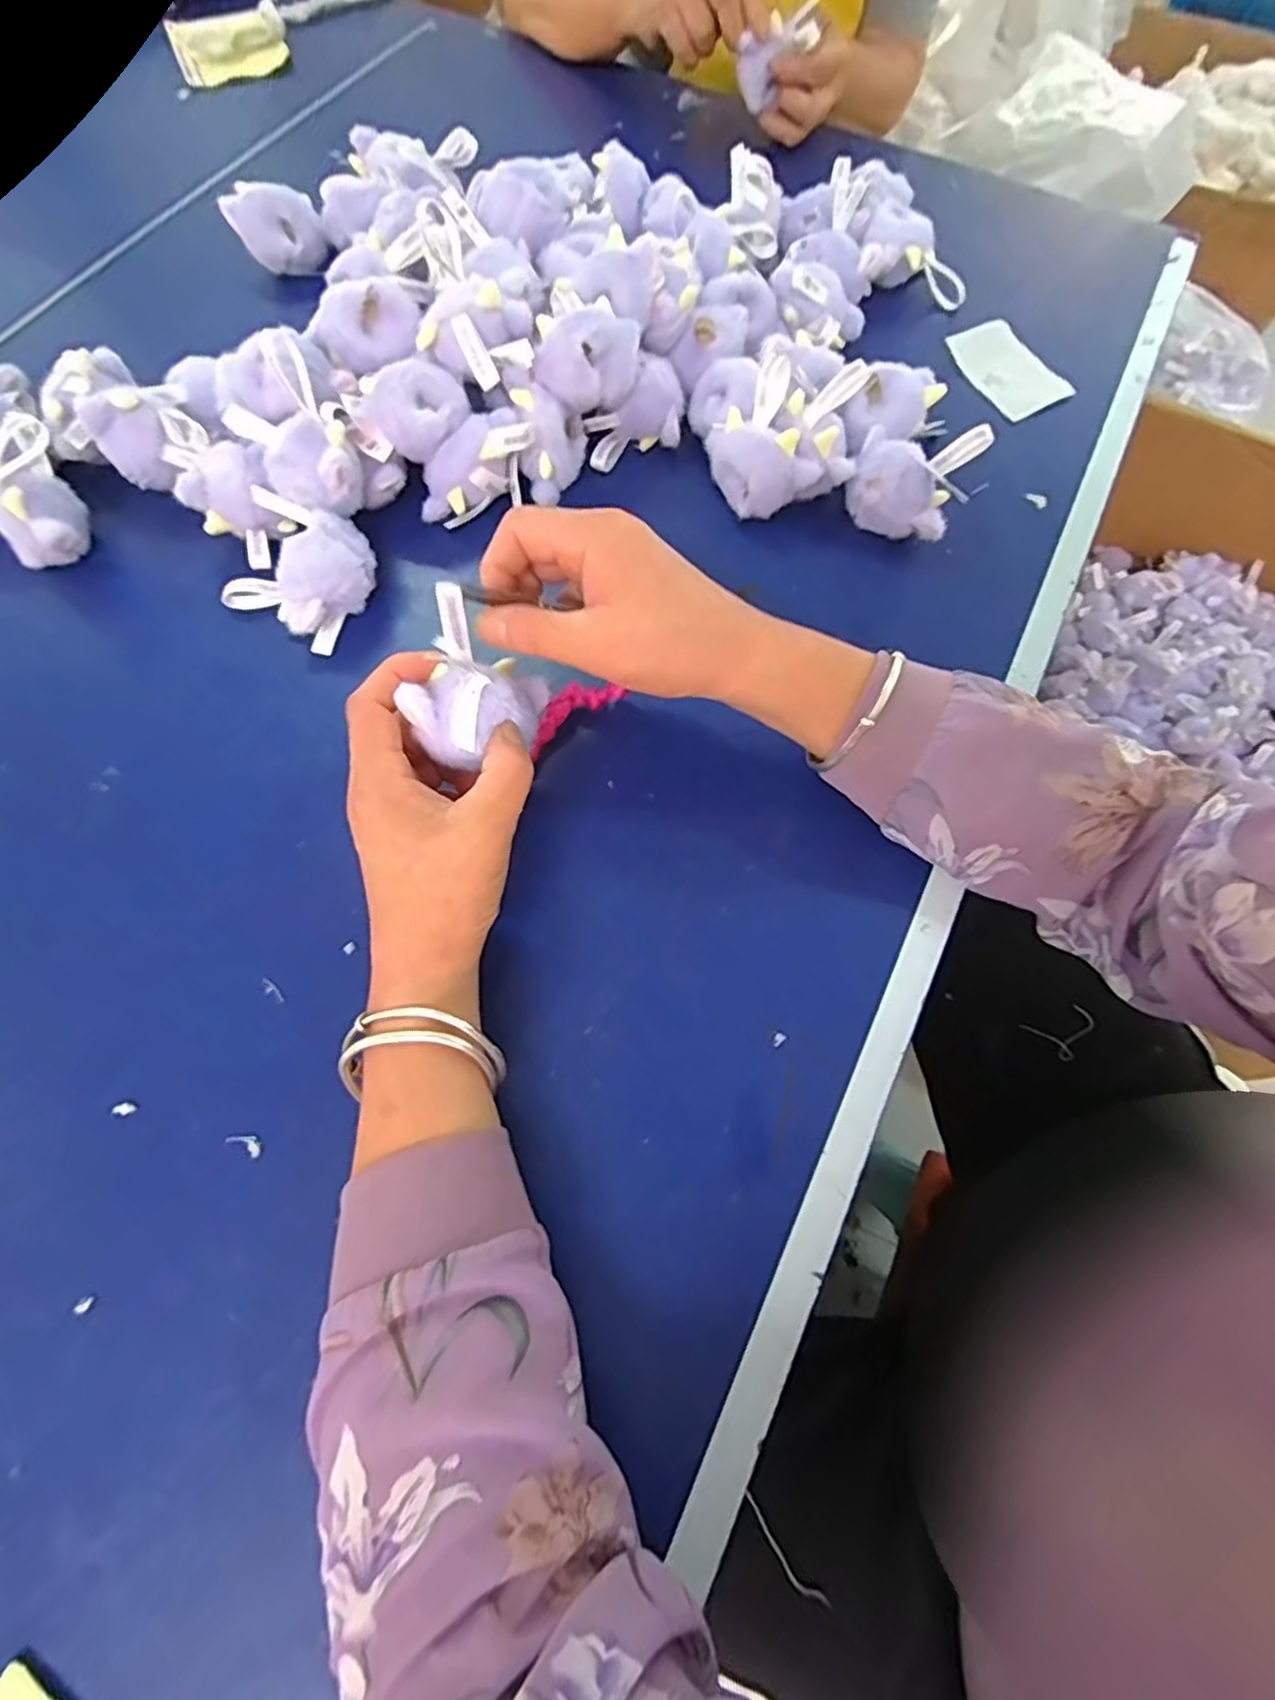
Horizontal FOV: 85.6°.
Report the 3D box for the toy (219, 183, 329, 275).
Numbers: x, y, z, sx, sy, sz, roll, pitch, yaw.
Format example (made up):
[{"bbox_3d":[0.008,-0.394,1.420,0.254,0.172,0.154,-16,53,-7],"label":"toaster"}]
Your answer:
[{"bbox_3d":[-0.272,-0.472,0.521,0.067,0.040,0.056,-11,69,-5],"label":"toy"}]

